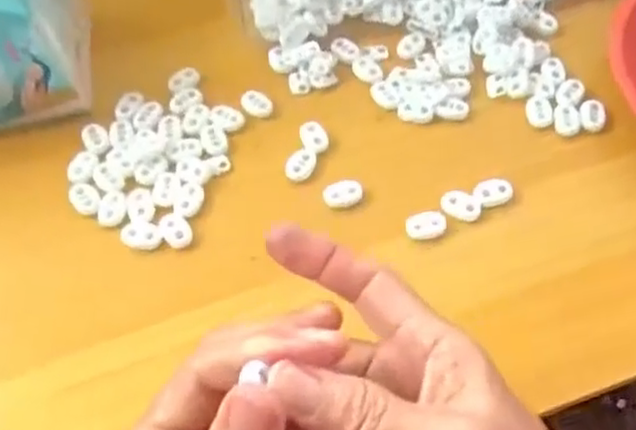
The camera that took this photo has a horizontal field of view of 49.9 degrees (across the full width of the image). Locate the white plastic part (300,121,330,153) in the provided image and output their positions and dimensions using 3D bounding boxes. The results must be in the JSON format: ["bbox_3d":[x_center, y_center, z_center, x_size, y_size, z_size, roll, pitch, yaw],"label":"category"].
[{"bbox_3d":[-0.002,-0.048,0.424,0.015,0.008,0.021,-18,59,-9],"label":"white plastic part"}]

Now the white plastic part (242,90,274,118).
[{"bbox_3d":[-0.040,-0.072,0.440,0.021,0.007,0.016,25,62,17],"label":"white plastic part"}]

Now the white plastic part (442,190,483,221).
[{"bbox_3d":[0.083,-0.004,0.395,0.023,0.009,0.016,15,59,11],"label":"white plastic part"}]

